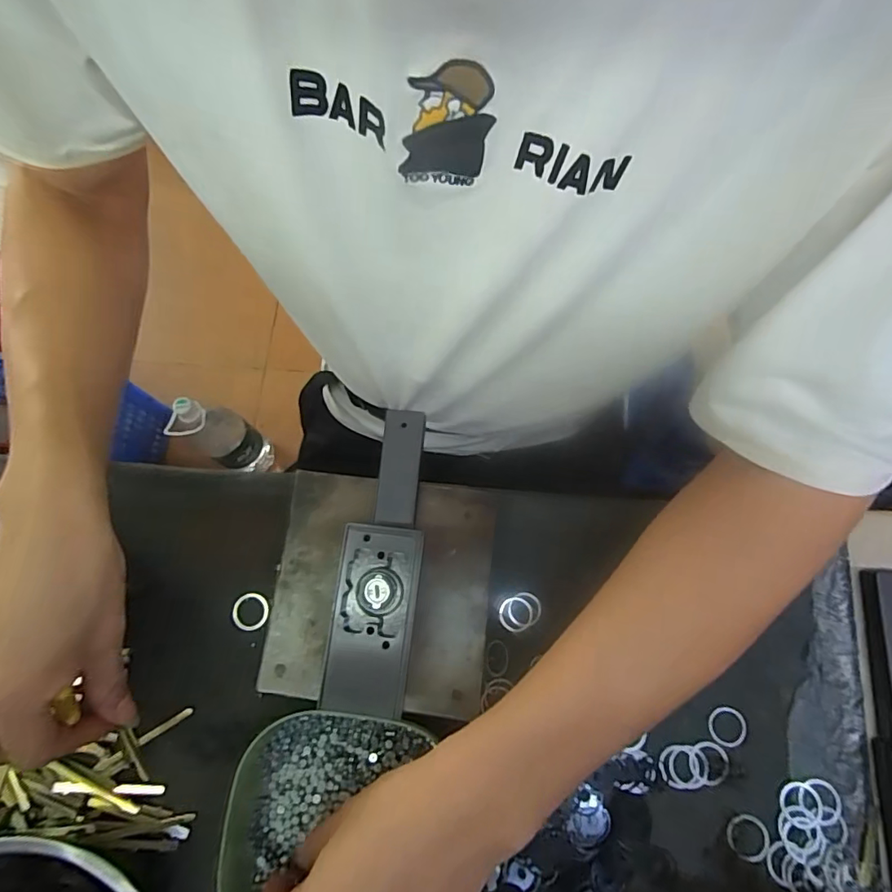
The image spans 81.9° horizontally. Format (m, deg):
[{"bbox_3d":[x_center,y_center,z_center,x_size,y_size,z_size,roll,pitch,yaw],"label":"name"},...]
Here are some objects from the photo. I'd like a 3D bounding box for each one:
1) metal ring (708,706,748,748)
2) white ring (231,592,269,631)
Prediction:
[{"bbox_3d":[0.187,0.186,0.340,0.024,0.004,0.024,-1,73,2],"label":"metal ring"},{"bbox_3d":[-0.141,0.120,0.372,0.026,0.004,0.026,-1,73,2],"label":"white ring"}]

